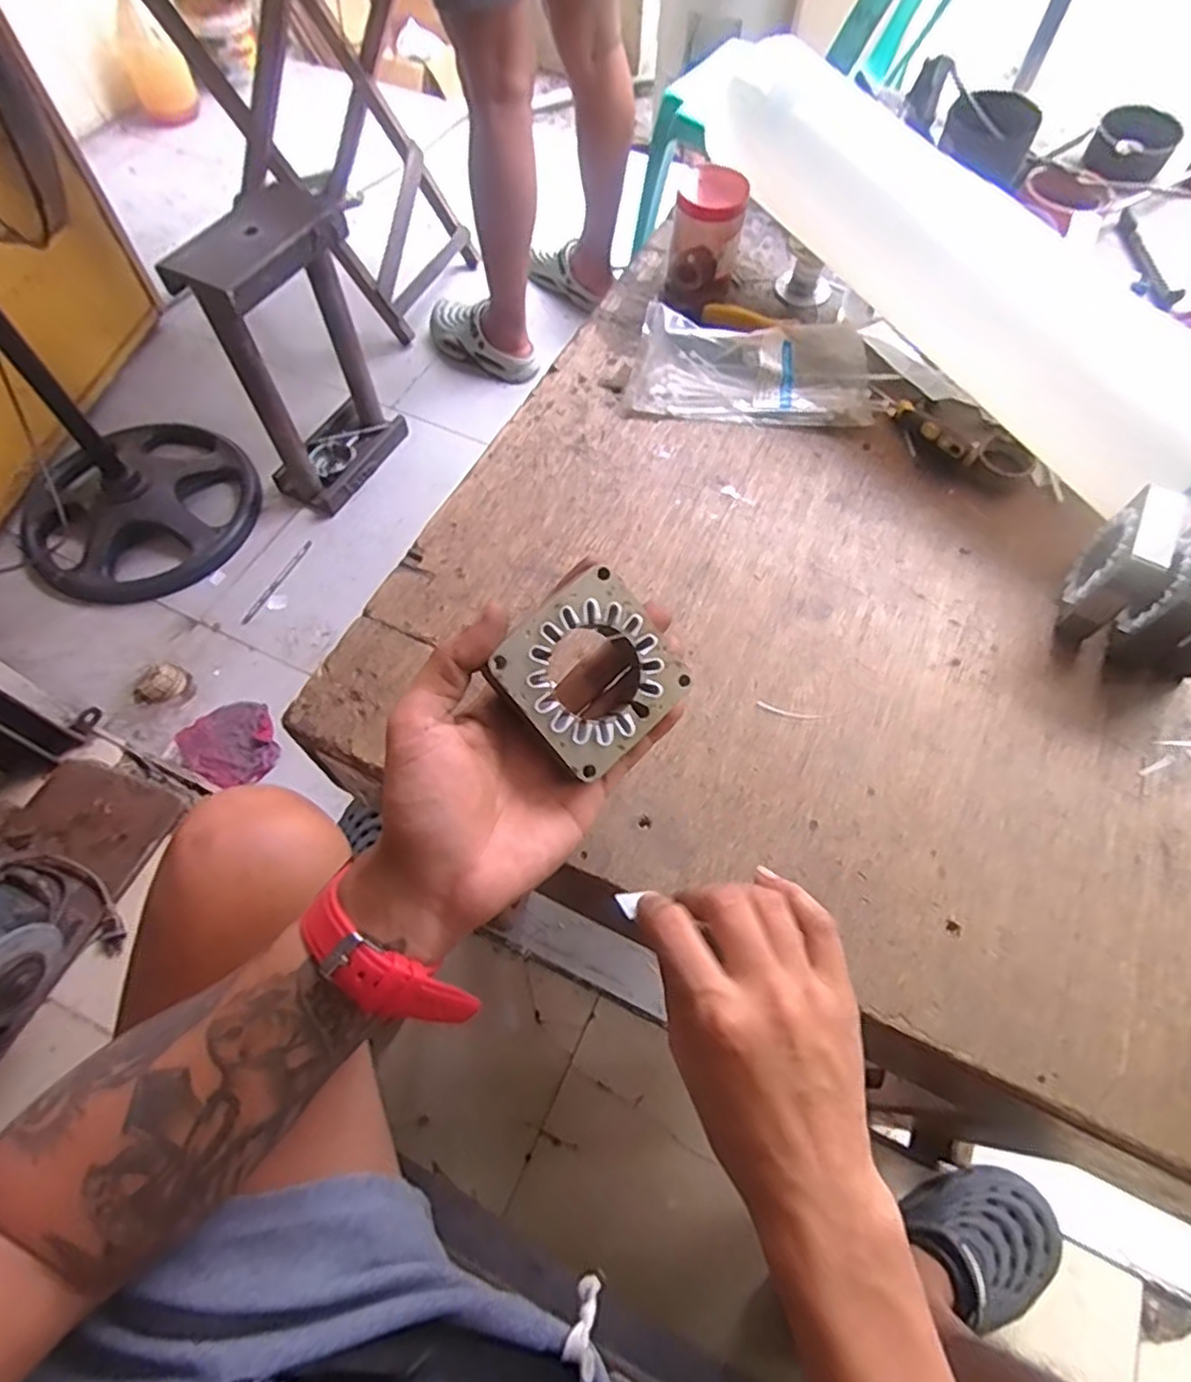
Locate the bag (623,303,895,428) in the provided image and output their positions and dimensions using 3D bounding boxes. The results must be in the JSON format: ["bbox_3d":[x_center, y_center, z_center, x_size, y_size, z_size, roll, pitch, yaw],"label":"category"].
[{"bbox_3d":[0.130,-0.255,0.548,0.204,0.040,0.078,4,62,0],"label":"bag"}]

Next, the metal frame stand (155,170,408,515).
[{"bbox_3d":[-0.487,-0.558,1.167,0.131,0.456,0.259,32,66,14],"label":"metal frame stand"}]

